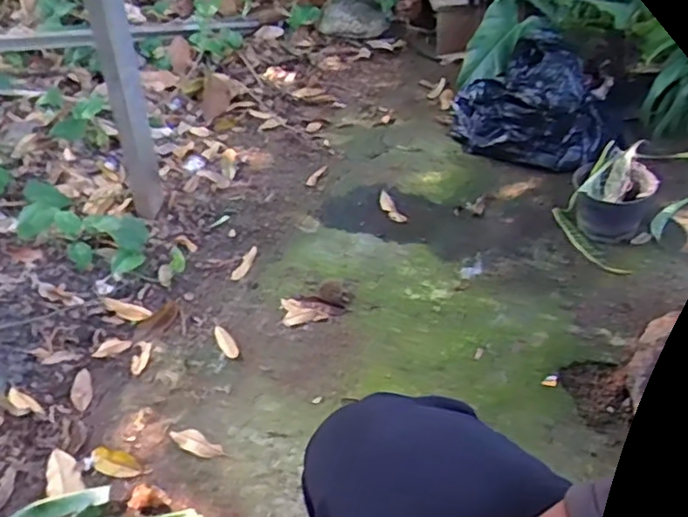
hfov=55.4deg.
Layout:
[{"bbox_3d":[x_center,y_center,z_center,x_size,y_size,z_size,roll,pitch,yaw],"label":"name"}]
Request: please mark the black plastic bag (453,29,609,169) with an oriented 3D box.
[{"bbox_3d":[0.434,-0.366,1.525,0.313,0.218,0.243,-7,39,-3],"label":"black plastic bag"}]

